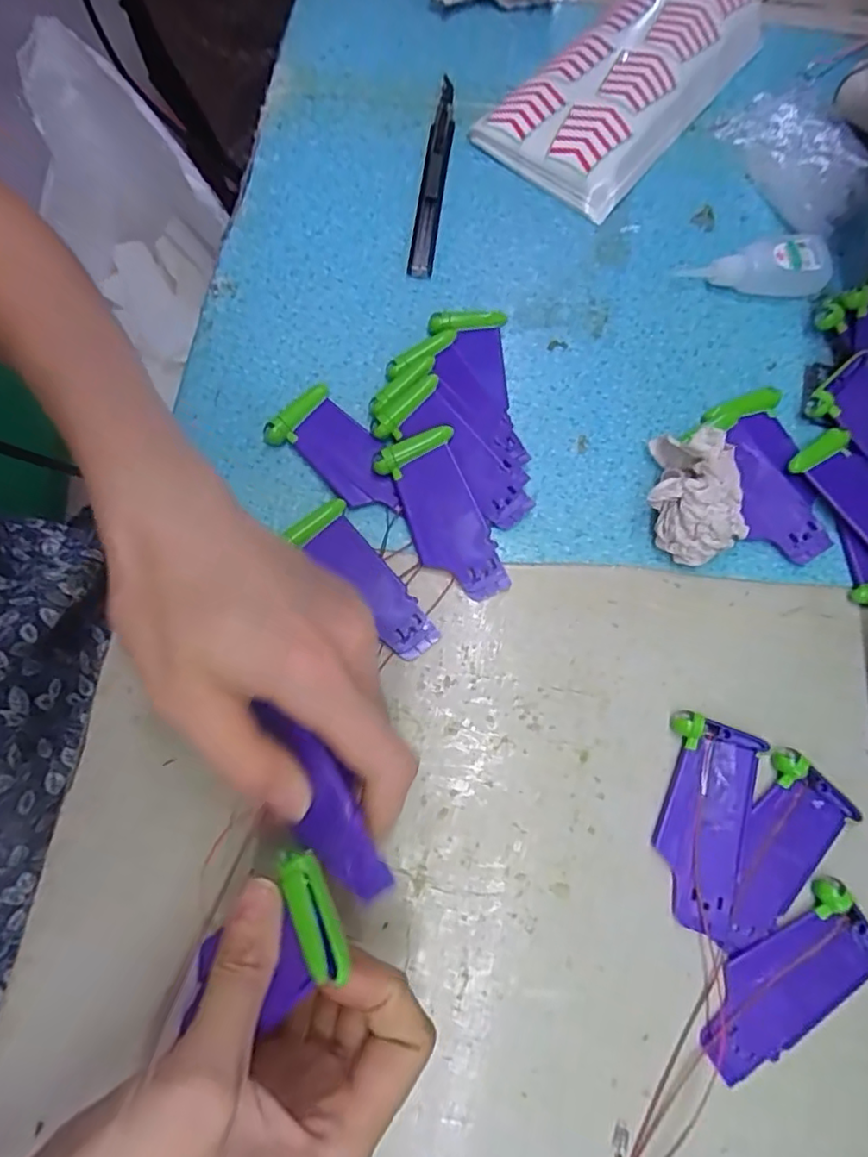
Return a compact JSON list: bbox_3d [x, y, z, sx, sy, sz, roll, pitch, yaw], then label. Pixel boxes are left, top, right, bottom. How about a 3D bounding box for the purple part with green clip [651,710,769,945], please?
[{"bbox_3d":[0.122,0.111,0.277,0.041,0.008,0.089,20,73,5],"label":"purple part with green clip"}]

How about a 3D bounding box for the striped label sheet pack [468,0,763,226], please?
[{"bbox_3d":[0.132,-0.342,0.400,0.105,0.028,0.208,36,75,10],"label":"striped label sheet pack"}]

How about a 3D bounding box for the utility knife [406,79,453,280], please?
[{"bbox_3d":[0.001,-0.261,0.387,0.016,0.010,0.155,7,72,1],"label":"utility knife"}]

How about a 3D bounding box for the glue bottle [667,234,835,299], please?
[{"bbox_3d":[0.195,-0.189,0.364,0.088,0.022,0.027,3,72,0],"label":"glue bottle"}]

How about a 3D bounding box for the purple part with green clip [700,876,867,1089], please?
[{"bbox_3d":[0.151,0.173,0.258,0.088,0.007,0.039,-30,75,-10],"label":"purple part with green clip"}]

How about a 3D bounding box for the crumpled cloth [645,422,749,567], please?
[{"bbox_3d":[0.129,-0.044,0.306,0.043,0.042,0.066,-26,74,-9],"label":"crumpled cloth"}]

